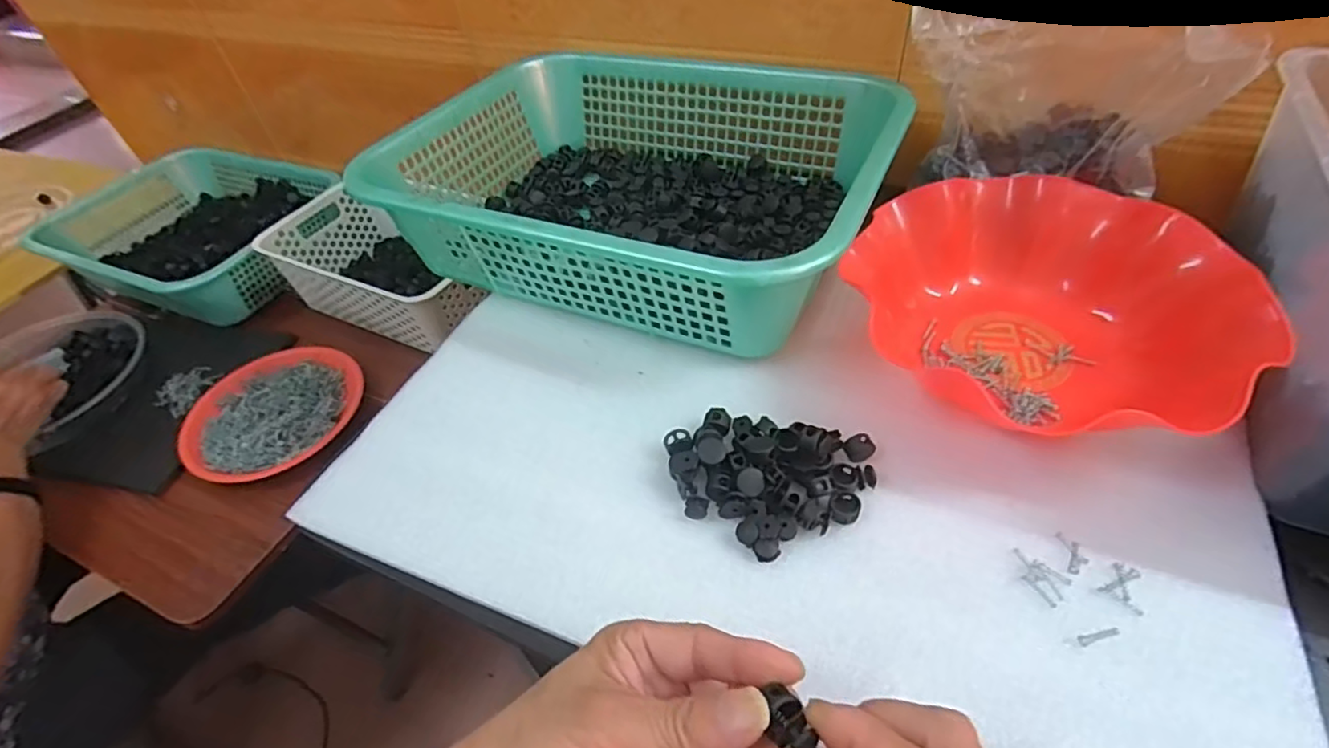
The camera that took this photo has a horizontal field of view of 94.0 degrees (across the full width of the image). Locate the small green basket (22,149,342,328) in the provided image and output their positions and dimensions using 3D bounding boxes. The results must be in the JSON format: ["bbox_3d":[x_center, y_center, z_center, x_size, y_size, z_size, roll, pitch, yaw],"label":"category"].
[{"bbox_3d":[-0.704,-0.229,0.957,0.431,0.099,0.313,16,52,20],"label":"small green basket"}]

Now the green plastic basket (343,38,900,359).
[{"bbox_3d":[-0.020,-0.168,0.519,0.389,0.095,0.297,17,52,21],"label":"green plastic basket"}]

